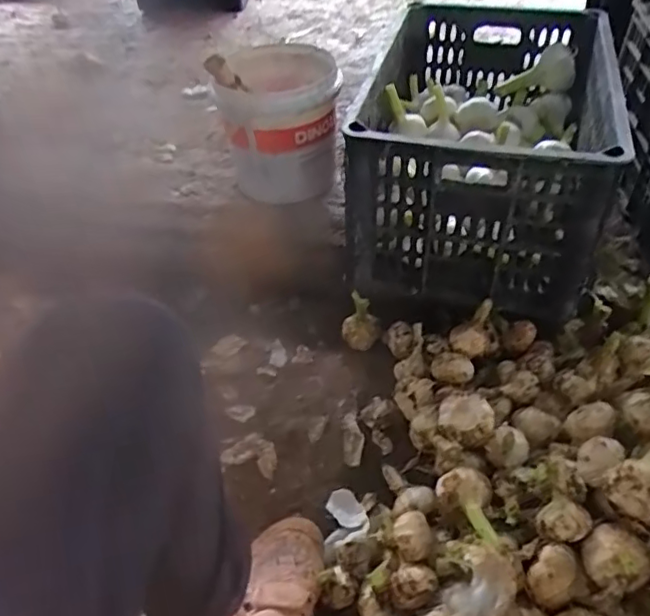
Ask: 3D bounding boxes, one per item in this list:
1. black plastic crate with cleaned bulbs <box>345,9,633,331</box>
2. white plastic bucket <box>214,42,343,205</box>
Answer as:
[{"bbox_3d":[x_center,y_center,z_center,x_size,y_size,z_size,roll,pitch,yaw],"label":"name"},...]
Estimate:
[{"bbox_3d":[0.215,-0.218,0.824,0.280,0.250,0.424,8,46,11],"label":"black plastic crate with cleaned bulbs"},{"bbox_3d":[-0.073,-0.269,0.958,0.169,0.230,0.178,-21,48,-17],"label":"white plastic bucket"}]

